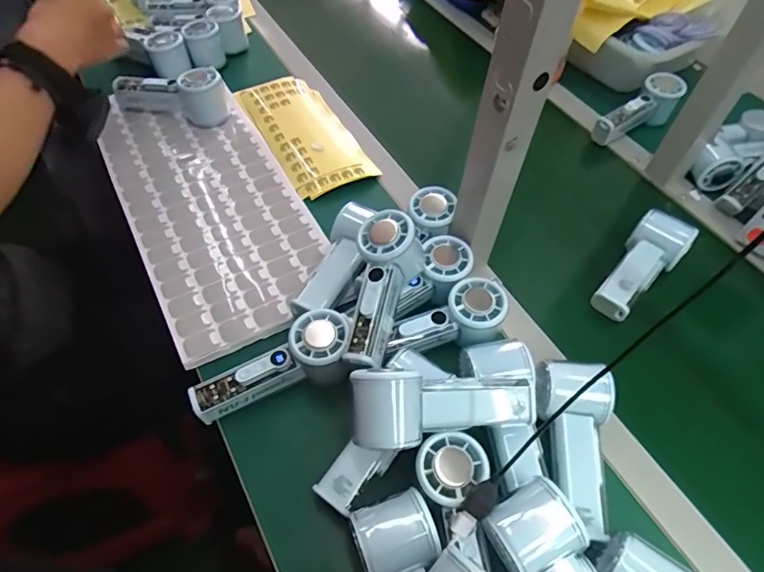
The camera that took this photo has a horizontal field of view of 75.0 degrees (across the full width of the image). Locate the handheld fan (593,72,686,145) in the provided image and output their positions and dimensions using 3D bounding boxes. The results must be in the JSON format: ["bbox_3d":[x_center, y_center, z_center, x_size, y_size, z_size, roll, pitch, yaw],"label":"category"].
[{"bbox_3d":[0.379,-0.260,0.744,0.159,0.059,0.053,-32,59,-7],"label":"handheld fan"}]

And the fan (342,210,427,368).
[{"bbox_3d":[0.000,0.007,0.472,0.060,0.055,0.149,11,68,7],"label":"fan"}]

